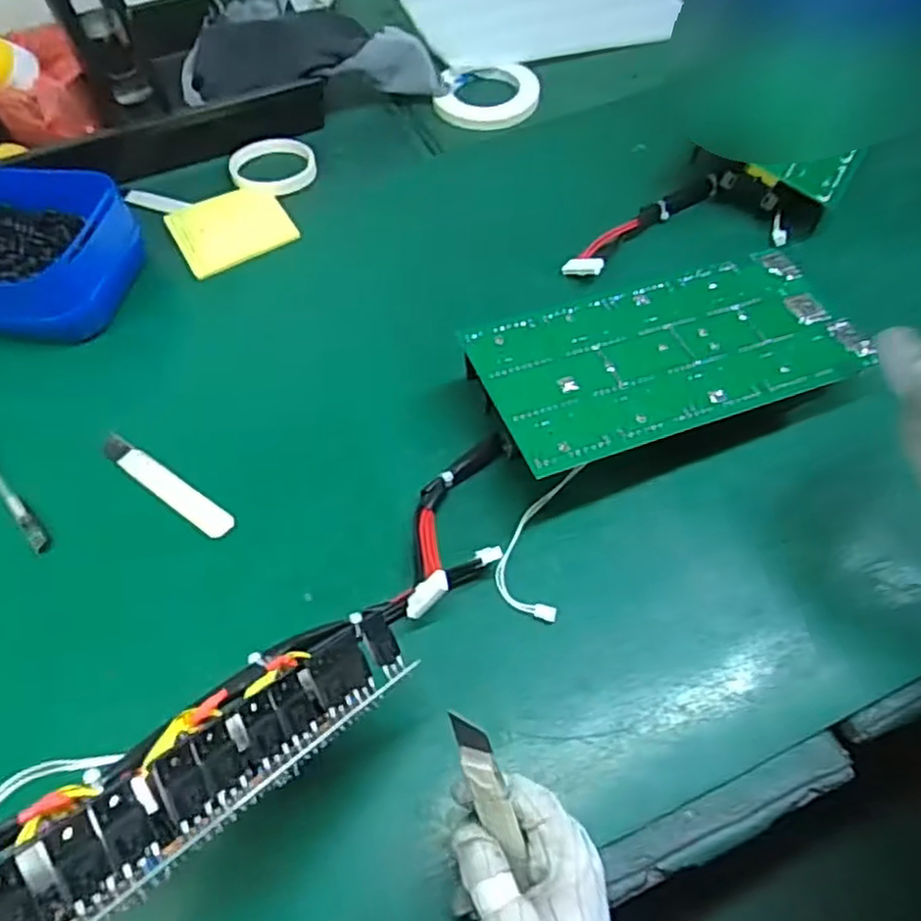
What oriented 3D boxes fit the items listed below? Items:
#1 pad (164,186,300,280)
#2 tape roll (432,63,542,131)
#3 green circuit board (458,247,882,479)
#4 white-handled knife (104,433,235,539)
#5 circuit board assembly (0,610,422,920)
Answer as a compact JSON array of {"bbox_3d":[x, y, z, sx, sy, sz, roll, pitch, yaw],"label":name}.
[{"bbox_3d":[-0.225,-0.229,0.703,0.107,0.009,0.092,-28,61,-14],"label":"pad"},{"bbox_3d":[0.031,-0.412,0.810,0.115,0.014,0.115,-1,58,2],"label":"tape roll"},{"bbox_3d":[0.157,-0.080,0.530,0.285,0.035,0.134,-20,59,-10],"label":"green circuit board"},{"bbox_3d":[-0.227,0.018,0.552,0.135,0.004,0.022,31,64,20],"label":"white-handled knife"},{"bbox_3d":[-0.104,0.117,0.272,0.044,0.032,0.240,35,30,22],"label":"circuit board assembly"}]

